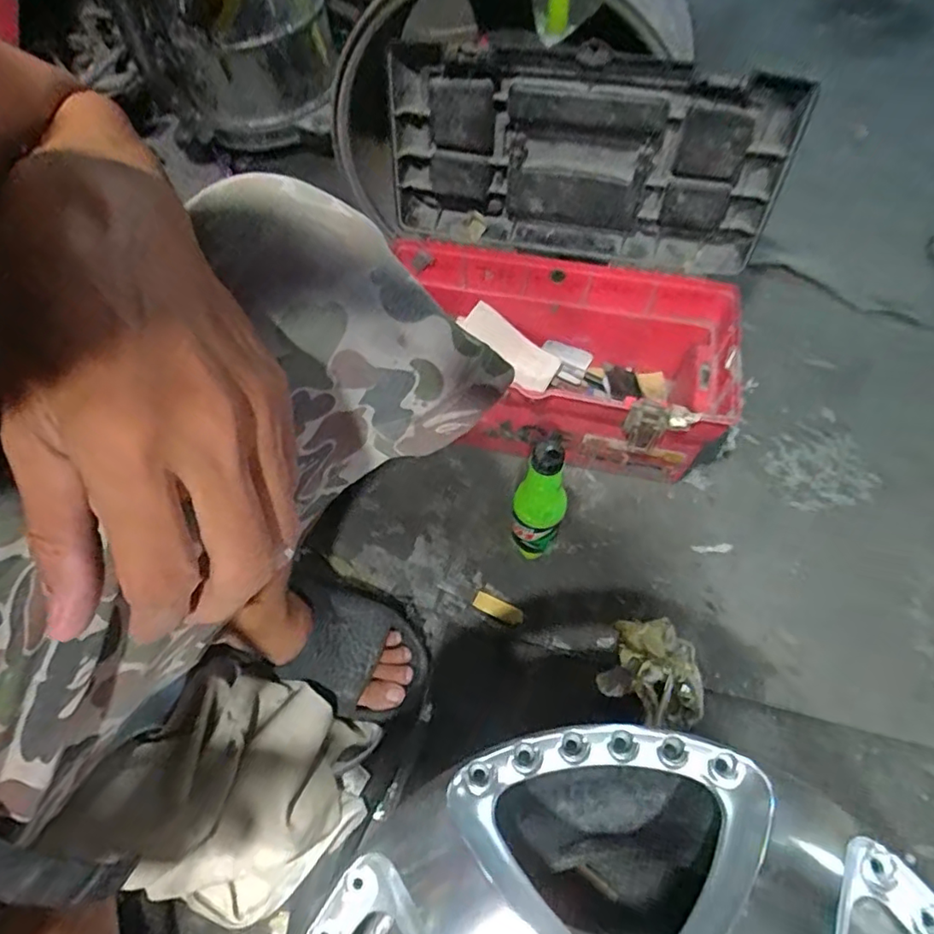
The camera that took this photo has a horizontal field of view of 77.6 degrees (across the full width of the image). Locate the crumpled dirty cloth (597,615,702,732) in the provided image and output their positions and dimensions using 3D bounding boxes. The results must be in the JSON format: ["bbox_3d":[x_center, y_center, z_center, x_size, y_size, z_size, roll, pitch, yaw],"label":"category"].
[{"bbox_3d":[0.183,0.209,0.598,0.095,0.060,0.103,-2,61,0],"label":"crumpled dirty cloth"}]

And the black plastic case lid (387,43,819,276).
[{"bbox_3d":[0.116,-0.336,0.652,0.428,0.203,0.067,14,62,9],"label":"black plastic case lid"}]

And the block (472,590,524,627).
[{"bbox_3d":[0.035,0.161,0.657,0.057,0.004,0.020,24,64,14],"label":"block"}]

